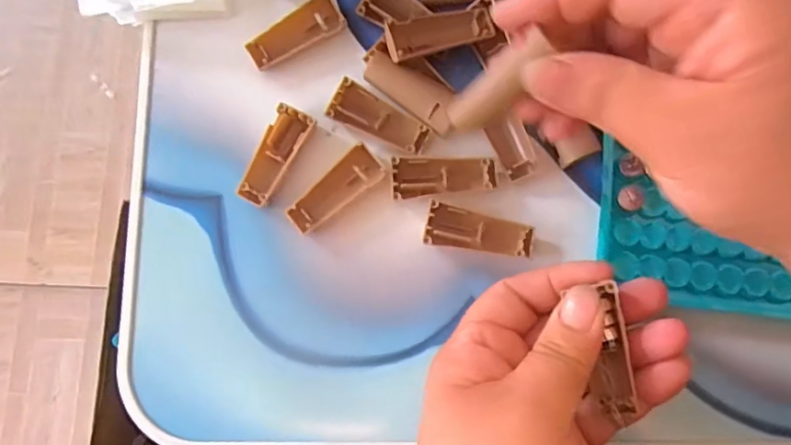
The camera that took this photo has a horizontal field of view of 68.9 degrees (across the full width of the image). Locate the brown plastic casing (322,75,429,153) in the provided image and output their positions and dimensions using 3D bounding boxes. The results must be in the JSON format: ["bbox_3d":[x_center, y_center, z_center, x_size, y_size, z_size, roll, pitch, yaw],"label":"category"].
[{"bbox_3d":[-0.008,-0.049,0.274,0.049,0.007,0.019,31,83,8],"label":"brown plastic casing"}]

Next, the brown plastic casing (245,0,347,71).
[{"bbox_3d":[-0.051,-0.095,0.291,0.050,0.011,0.019,-34,80,-3],"label":"brown plastic casing"}]

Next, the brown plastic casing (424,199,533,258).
[{"bbox_3d":[0.038,0.004,0.264,0.049,0.006,0.019,9,81,5],"label":"brown plastic casing"}]

